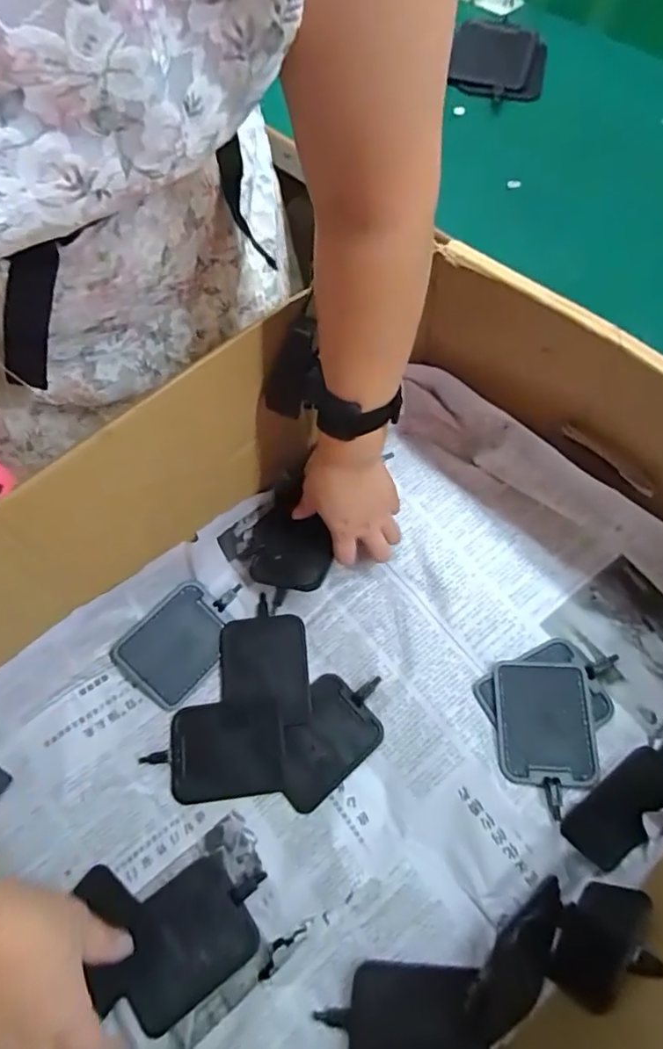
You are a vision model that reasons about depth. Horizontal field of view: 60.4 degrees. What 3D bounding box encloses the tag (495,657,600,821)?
[{"bbox_3d":[0.182,0.176,0.483,0.079,0.011,0.116,3,65,2],"label":"tag"}]

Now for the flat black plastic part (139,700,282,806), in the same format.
[{"bbox_3d":[-0.101,0.200,0.502,0.111,0.006,0.079,-7,65,-3],"label":"flat black plastic part"}]

